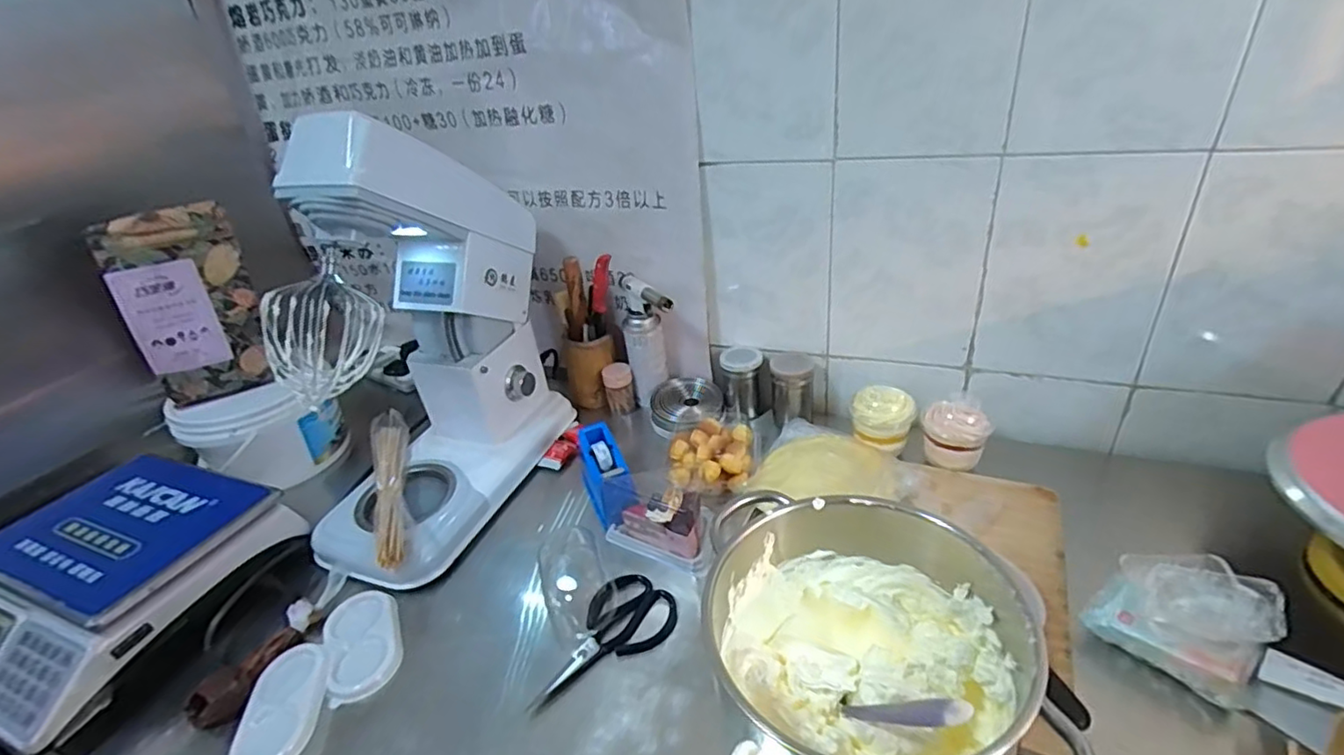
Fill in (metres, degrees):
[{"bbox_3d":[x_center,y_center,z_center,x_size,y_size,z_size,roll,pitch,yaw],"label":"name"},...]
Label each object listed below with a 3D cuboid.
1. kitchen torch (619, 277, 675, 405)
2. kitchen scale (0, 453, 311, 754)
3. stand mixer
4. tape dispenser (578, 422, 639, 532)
[{"bbox_3d":[-0.039,-0.063,1.038,0.082,0.210,0.081,-8,31,-1],"label":"kitchen torch"},{"bbox_3d":[-0.727,0.251,0.783,0.309,0.107,0.326,7,34,22],"label":"kitchen scale"},{"bbox_3d":[-0.350,-0.081,0.866,0.216,0.518,0.488,8,35,24],"label":"stand mixer"},{"bbox_3d":[-0.095,0.142,0.875,0.060,0.092,0.144,-16,32,-14],"label":"tape dispenser"}]

